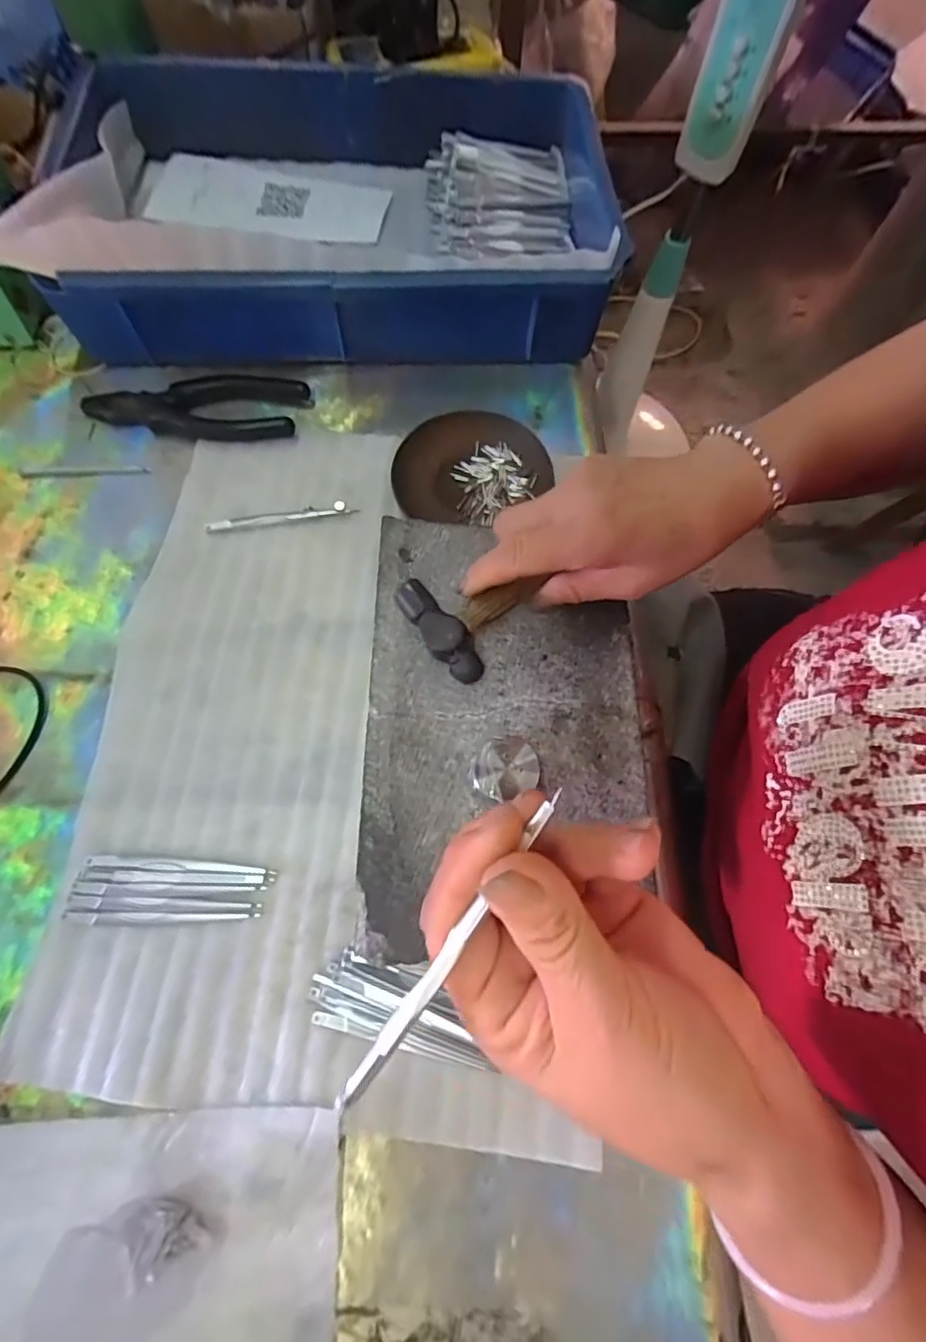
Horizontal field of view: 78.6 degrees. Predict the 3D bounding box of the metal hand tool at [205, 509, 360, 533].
[{"bbox_3d":[-0.132,-0.112,0.410,0.106,0.004,0.010,-8,71,-5],"label":"metal hand tool"}]

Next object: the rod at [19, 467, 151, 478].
[{"bbox_3d":[-0.281,-0.148,0.420,0.092,0.004,0.007,-3,71,-3],"label":"rod"}]

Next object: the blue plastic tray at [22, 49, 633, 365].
[{"bbox_3d":[-0.094,-0.386,0.458,0.418,0.090,0.286,-1,70,-3],"label":"blue plastic tray"}]

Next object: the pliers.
[{"bbox_3d":[-0.203,-0.199,0.431,0.167,0.017,0.047,-3,71,-3],"label":"pliers"}]

